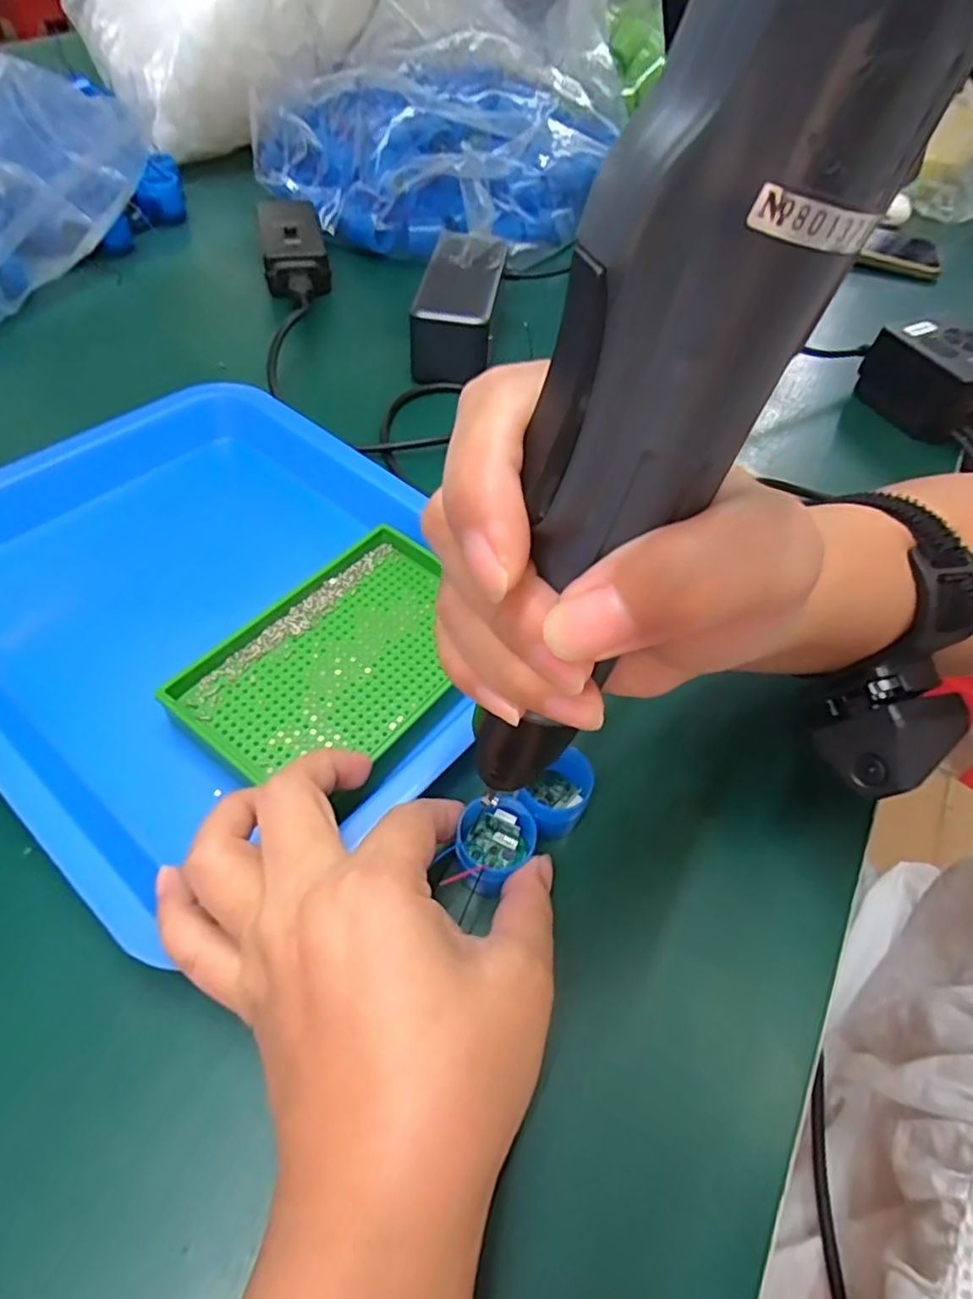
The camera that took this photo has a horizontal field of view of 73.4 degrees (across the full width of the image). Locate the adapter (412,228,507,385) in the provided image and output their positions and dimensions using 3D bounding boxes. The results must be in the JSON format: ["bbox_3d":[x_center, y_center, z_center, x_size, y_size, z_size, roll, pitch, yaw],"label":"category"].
[{"bbox_3d":[-0.016,-0.253,0.474,0.056,0.046,0.138,9,53,1],"label":"adapter"}]

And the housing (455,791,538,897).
[{"bbox_3d":[0.002,0.072,0.252,0.030,0.010,0.032,3,54,-4],"label":"housing"}]

